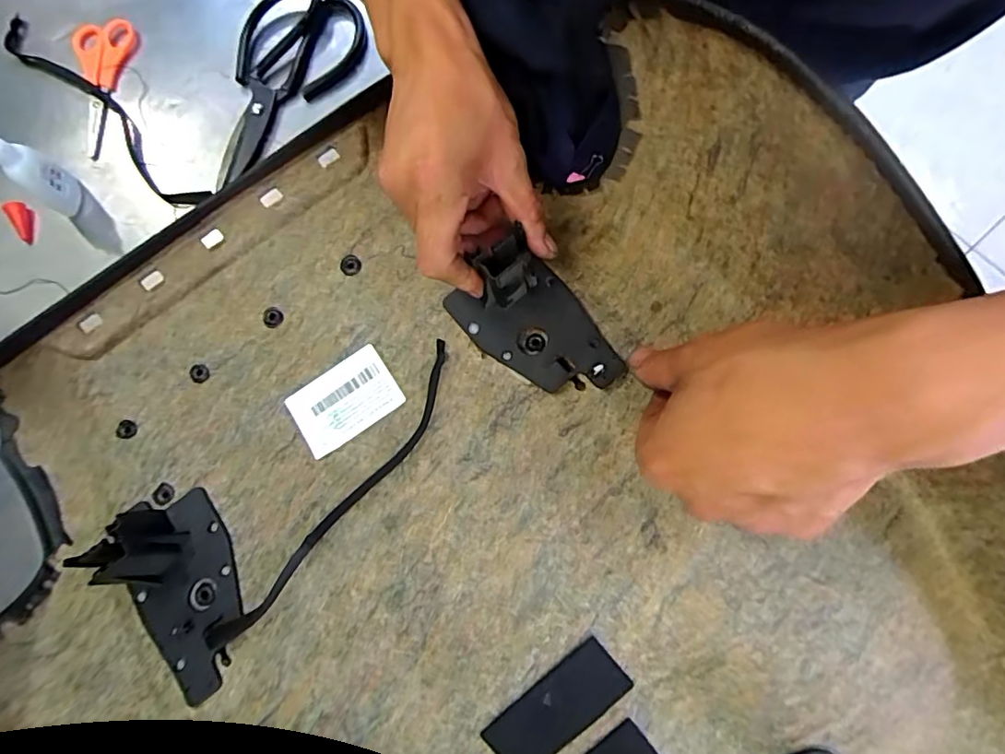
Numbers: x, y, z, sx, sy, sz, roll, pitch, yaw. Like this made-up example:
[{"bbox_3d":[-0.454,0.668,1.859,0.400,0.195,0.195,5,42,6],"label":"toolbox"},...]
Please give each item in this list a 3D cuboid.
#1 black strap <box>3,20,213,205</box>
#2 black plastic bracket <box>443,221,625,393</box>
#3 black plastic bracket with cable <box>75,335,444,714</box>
[{"bbox_3d":[-0.345,-0.227,0.460,0.287,0.011,0.032,42,83,10],"label":"black strap"},{"bbox_3d":[0.021,-0.033,0.327,0.064,0.049,0.107,-37,77,-12],"label":"black plastic bracket"},{"bbox_3d":[-0.143,0.055,0.329,0.122,0.035,0.233,36,75,10],"label":"black plastic bracket with cable"}]

